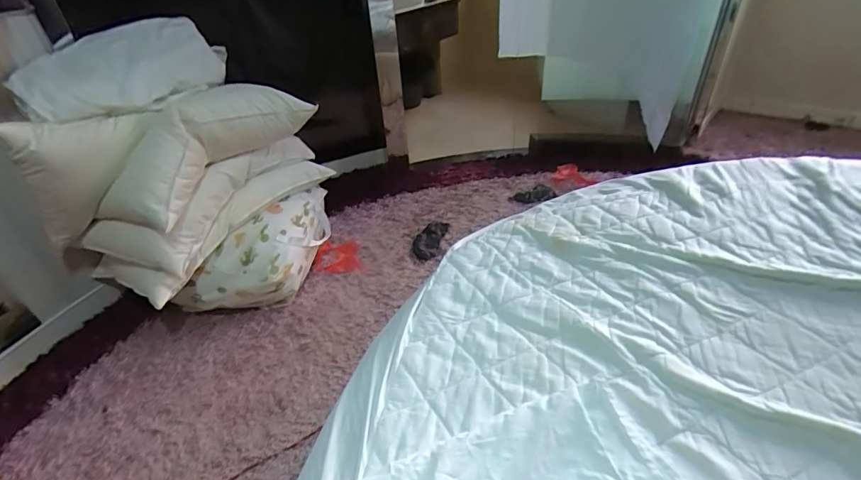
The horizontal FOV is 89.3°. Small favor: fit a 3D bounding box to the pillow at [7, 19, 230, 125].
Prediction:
[{"bbox_3d":[-0.920,-0.540,1.332,0.550,0.192,0.340,-21,40,-21],"label":"pillow"}]

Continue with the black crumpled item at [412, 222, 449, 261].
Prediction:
[{"bbox_3d":[-0.009,0.002,1.792,0.119,0.032,0.247,9,39,18],"label":"black crumpled item"}]

